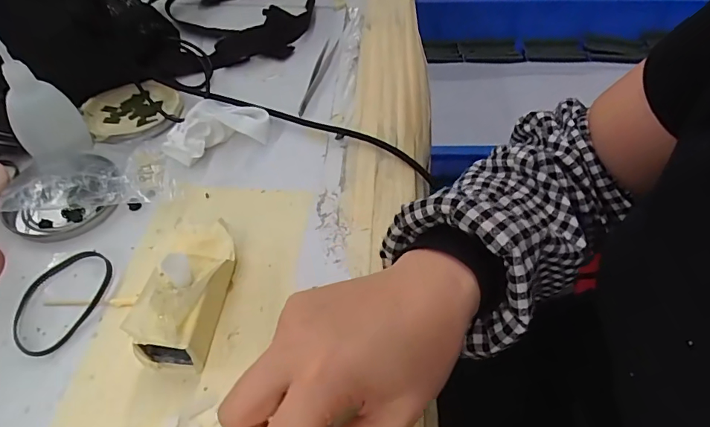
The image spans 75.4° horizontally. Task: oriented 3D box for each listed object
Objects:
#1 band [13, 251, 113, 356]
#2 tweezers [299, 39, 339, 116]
[{"bbox_3d":[-0.183,0.052,0.286,0.047,0.005,0.071,17,52,13],"label":"band"},{"bbox_3d":[-0.033,-0.136,0.442,0.012,0.007,0.122,8,50,6],"label":"tweezers"}]

